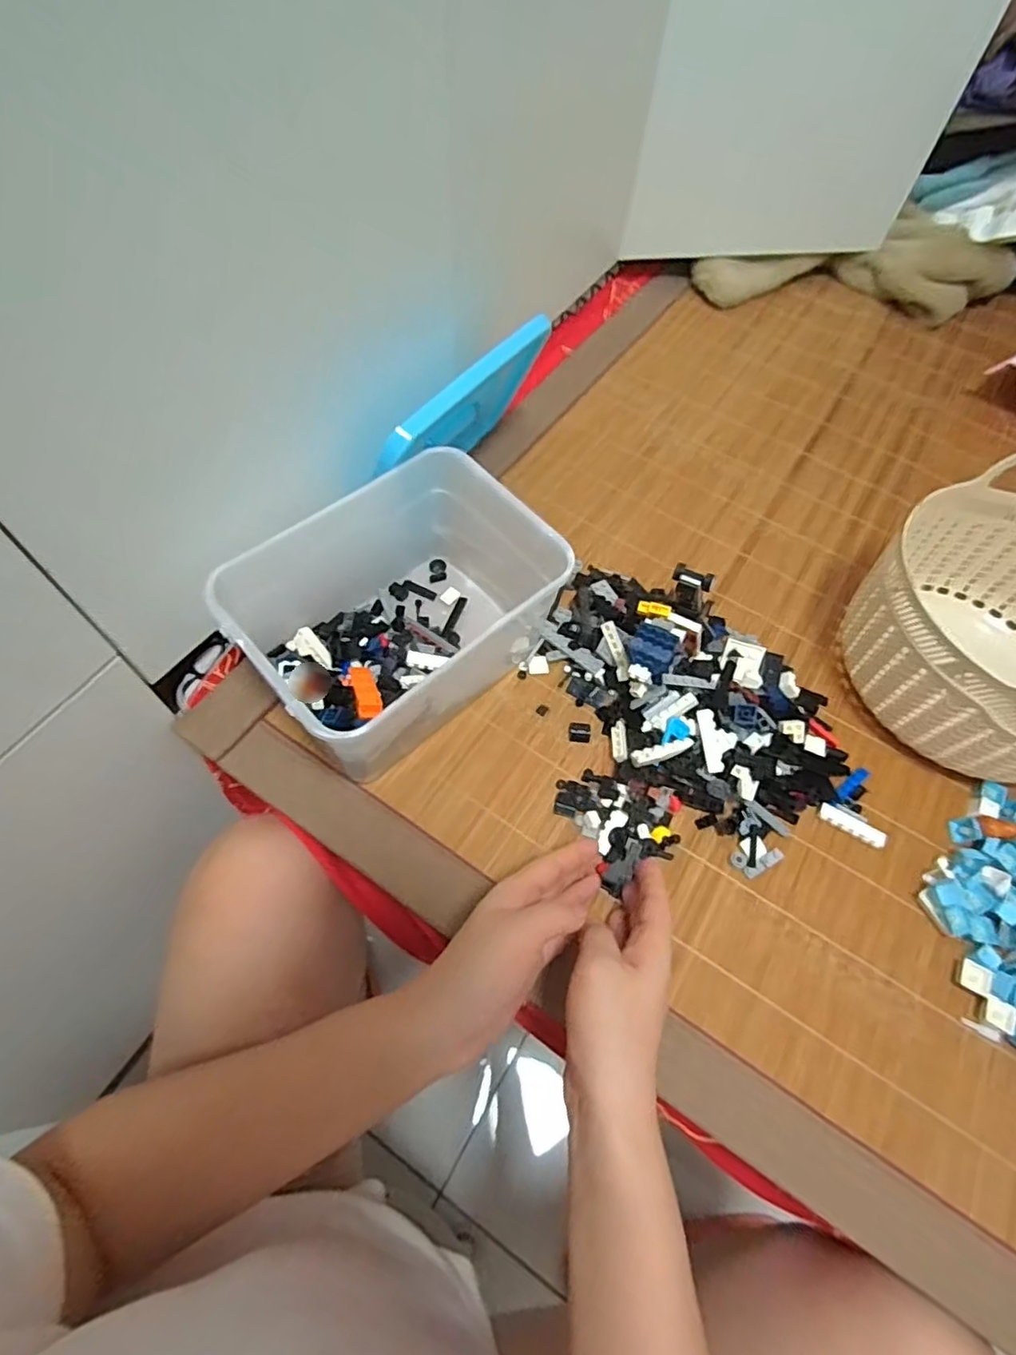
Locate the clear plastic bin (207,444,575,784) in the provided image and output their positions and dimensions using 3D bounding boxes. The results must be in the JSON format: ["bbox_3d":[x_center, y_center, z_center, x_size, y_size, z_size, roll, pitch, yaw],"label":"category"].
[{"bbox_3d":[-0.079,-0.041,0.457,0.207,0.119,0.149,-39,70,-22],"label":"clear plastic bin"}]

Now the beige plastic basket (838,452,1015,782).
[{"bbox_3d":[0.394,-0.032,0.480,0.211,0.138,0.225,39,65,17],"label":"beige plastic basket"}]

